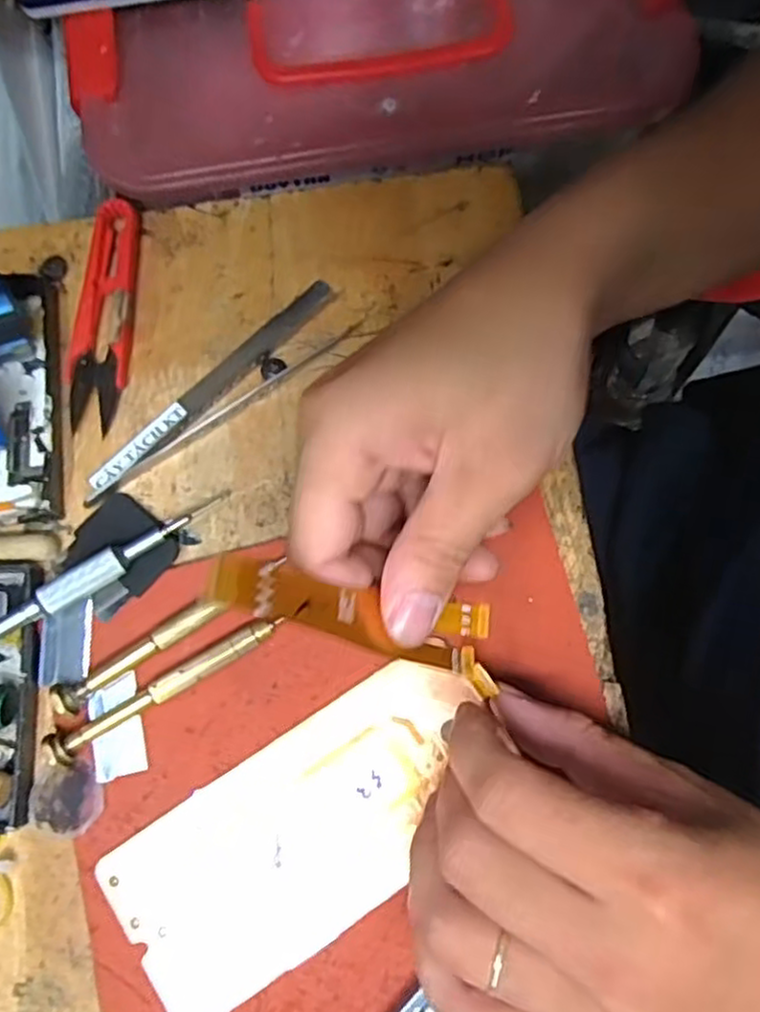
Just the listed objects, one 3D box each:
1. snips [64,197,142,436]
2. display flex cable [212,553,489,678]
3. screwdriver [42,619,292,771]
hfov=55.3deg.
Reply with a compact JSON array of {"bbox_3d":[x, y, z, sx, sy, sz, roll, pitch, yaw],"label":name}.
[{"bbox_3d":[-0.116,-0.082,0.306,0.025,0.010,0.098,6,79,2],"label":"snips"},{"bbox_3d":[-0.006,0.032,0.220,0.096,0.011,0.021,20,75,-30],"label":"display flex cable"},{"bbox_3d":[-0.081,0.067,0.272,0.095,0.010,0.013,-32,80,-6],"label":"screwdriver"}]

